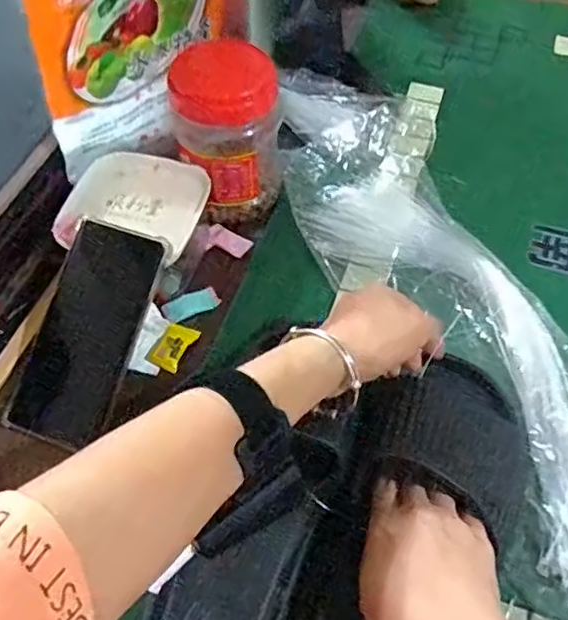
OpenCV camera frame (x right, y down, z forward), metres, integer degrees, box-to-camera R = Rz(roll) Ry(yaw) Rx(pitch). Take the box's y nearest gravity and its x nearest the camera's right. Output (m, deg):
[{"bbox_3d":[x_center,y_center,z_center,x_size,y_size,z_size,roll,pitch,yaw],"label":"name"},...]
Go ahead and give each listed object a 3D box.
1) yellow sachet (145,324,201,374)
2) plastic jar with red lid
[{"bbox_3d":[-0.089,0.028,0.481,0.025,0.014,0.042,25,60,15],"label":"yellow sachet"},{"bbox_3d":[-0.048,-0.151,0.524,0.084,0.156,0.084,1,57,-1],"label":"plastic jar with red lid"}]

